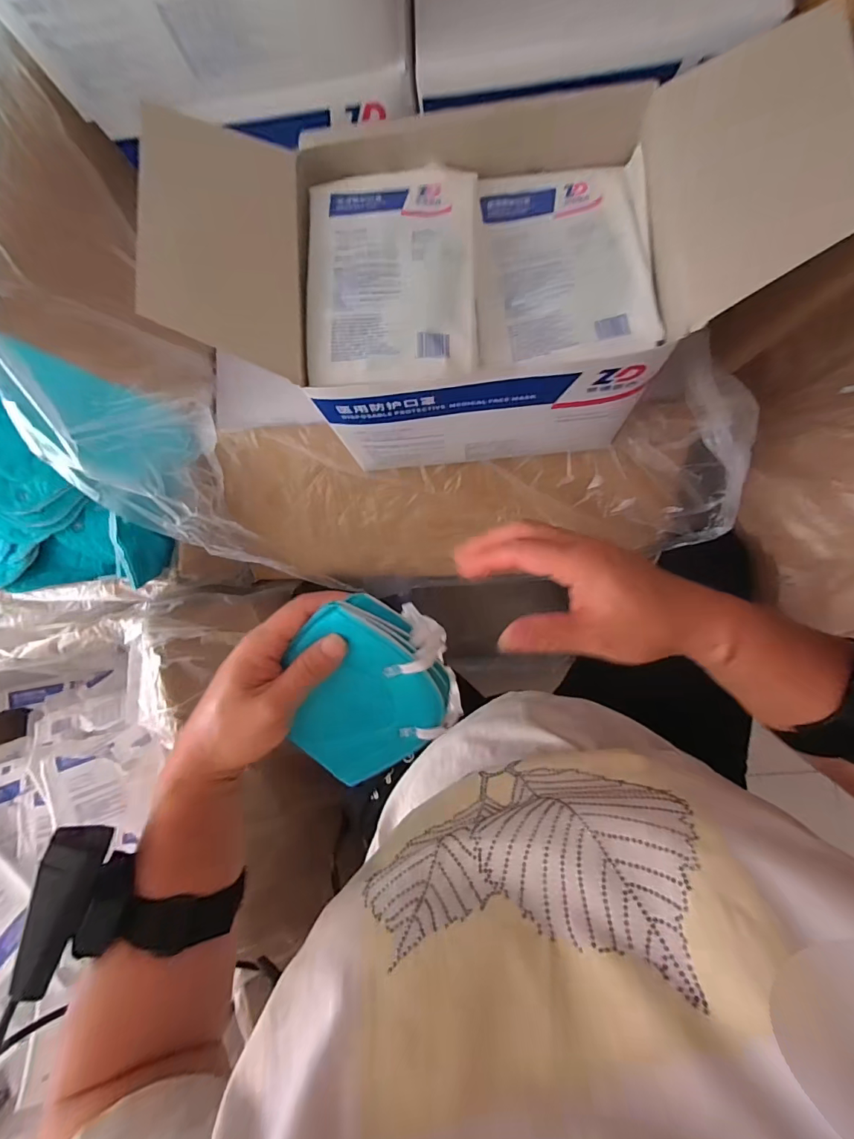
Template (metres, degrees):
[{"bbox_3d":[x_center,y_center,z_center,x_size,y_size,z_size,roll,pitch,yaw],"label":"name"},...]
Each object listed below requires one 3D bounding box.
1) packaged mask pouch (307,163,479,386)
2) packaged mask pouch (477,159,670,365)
[{"bbox_3d":[-0.027,-0.220,0.334,0.126,0.015,0.173,-1,81,4],"label":"packaged mask pouch"},{"bbox_3d":[0.103,-0.239,0.346,0.128,0.023,0.162,-3,86,7],"label":"packaged mask pouch"}]

